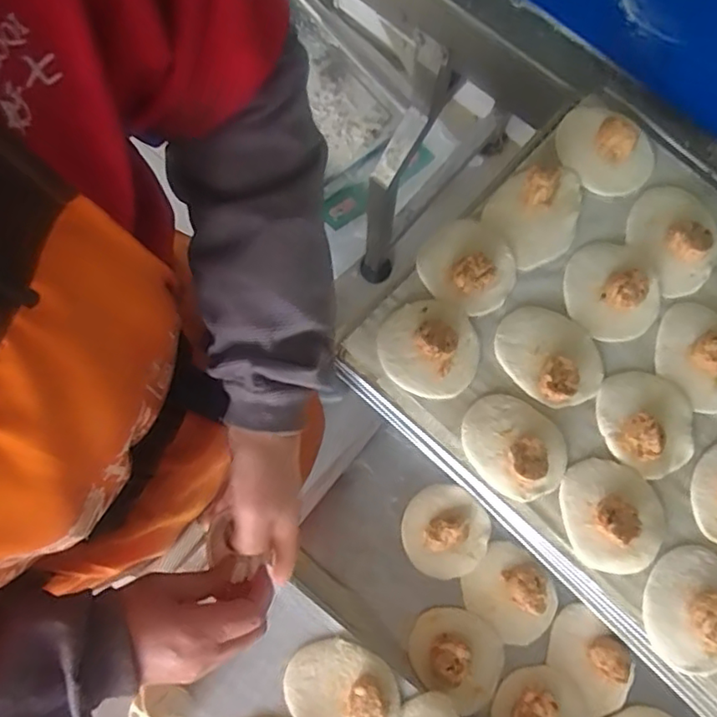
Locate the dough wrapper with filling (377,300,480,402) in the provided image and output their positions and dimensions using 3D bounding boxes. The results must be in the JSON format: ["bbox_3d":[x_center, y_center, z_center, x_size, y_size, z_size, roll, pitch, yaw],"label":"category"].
[{"bbox_3d":[0.071,-0.012,0.604,0.099,0.025,0.095,0,79,0],"label":"dough wrapper with filling"}]

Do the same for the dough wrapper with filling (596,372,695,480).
[{"bbox_3d":[0.278,0.061,0.574,0.084,0.029,0.099,-4,79,0],"label":"dough wrapper with filling"}]

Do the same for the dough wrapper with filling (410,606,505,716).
[{"bbox_3d":[0.097,0.297,0.603,0.088,0.030,0.082,0,79,0],"label":"dough wrapper with filling"}]

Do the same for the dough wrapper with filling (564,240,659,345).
[{"bbox_3d":[0.257,-0.071,0.604,0.095,0.041,0.098,-34,80,-6],"label":"dough wrapper with filling"}]

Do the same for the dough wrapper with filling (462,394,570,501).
[{"bbox_3d":[0.150,0.084,0.575,0.102,0.033,0.082,35,81,7],"label":"dough wrapper with filling"}]

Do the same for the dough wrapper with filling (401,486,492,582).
[{"bbox_3d":[0.090,0.179,0.621,0.088,0.039,0.088,0,79,0],"label":"dough wrapper with filling"}]

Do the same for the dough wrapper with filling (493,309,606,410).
[{"bbox_3d":[0.191,-0.004,0.597,0.112,0.032,0.087,37,81,7],"label":"dough wrapper with filling"}]

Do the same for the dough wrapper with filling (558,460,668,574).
[{"bbox_3d":[0.240,0.143,0.551,0.093,0.035,0.098,0,79,0],"label":"dough wrapper with filling"}]

